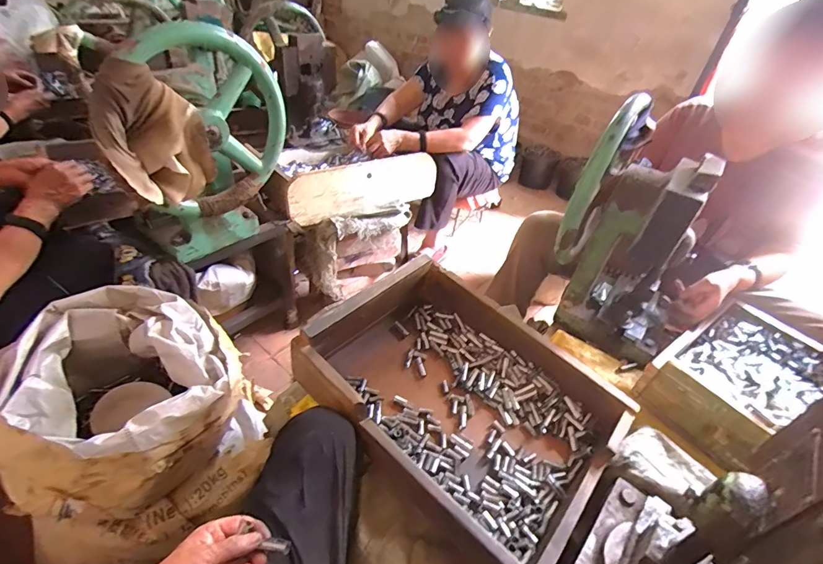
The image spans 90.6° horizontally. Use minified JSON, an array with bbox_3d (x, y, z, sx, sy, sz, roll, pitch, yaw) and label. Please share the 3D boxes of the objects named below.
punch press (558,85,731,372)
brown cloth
[{"bbox_3d":[0.473,-0.107,0.864,0.246,0.451,0.307,25,42,19],"label":"punch press"},{"bbox_3d":[-0.449,-0.251,0.718,0.166,0.217,0.068,-20,47,-30],"label":"brown cloth"}]

